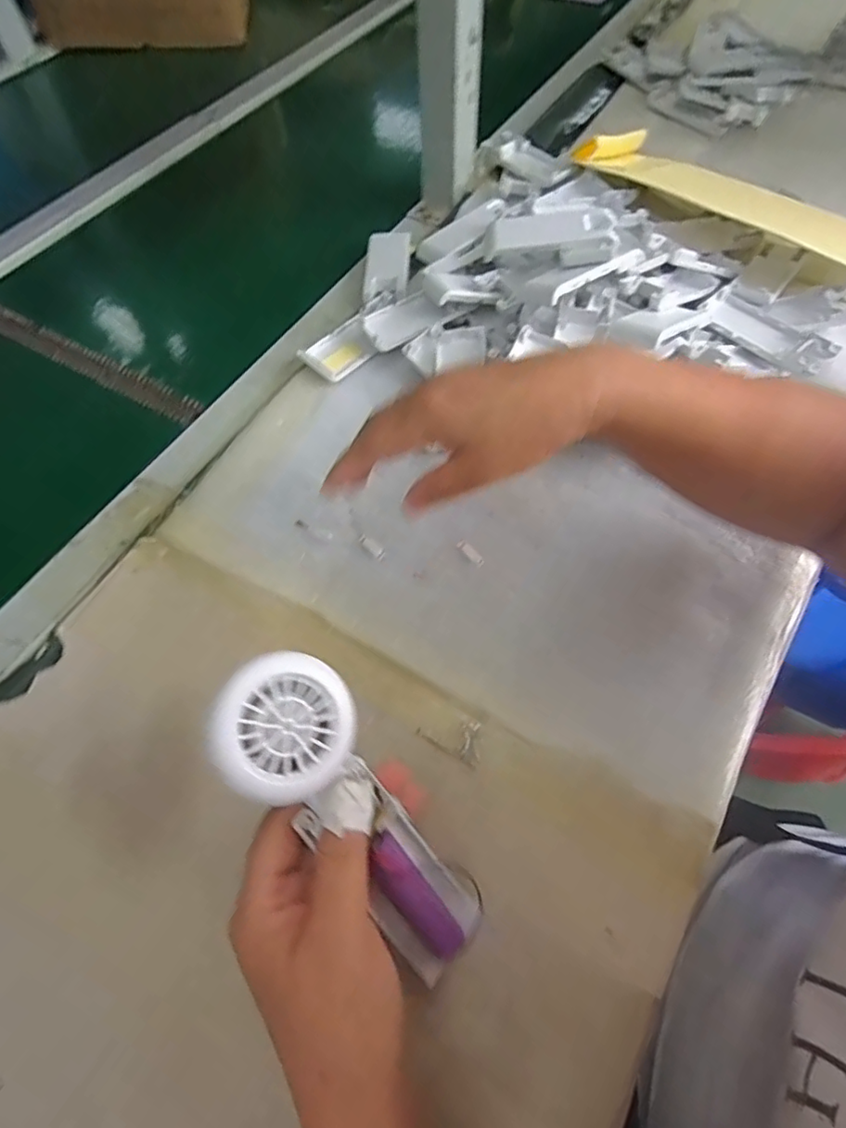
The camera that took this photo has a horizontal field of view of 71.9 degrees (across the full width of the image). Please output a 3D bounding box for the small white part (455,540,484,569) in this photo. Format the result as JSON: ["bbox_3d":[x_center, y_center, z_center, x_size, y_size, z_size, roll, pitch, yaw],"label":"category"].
[{"bbox_3d":[0.033,-0.008,0.396,0.007,0.004,0.023,-39,67,-19],"label":"small white part"}]

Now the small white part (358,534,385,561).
[{"bbox_3d":[-0.035,-0.013,0.405,0.023,0.004,0.008,41,69,21],"label":"small white part"}]

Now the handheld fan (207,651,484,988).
[{"bbox_3d":[-0.024,0.108,0.248,0.052,0.163,0.027,-41,23,-19],"label":"handheld fan"}]

